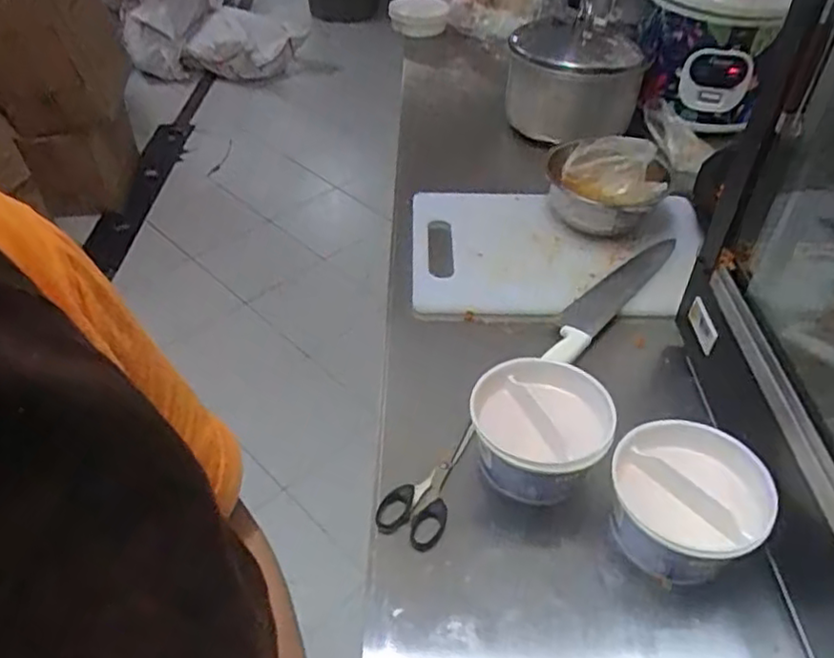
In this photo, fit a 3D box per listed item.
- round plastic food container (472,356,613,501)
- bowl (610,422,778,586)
[{"bbox_3d":[0.113,0.102,0.635,0.120,0.084,0.124,0,44,0],"label":"round plastic food container"},{"bbox_3d":[0.229,0.150,0.586,0.109,0.084,0.123,-29,51,-27],"label":"bowl"}]

